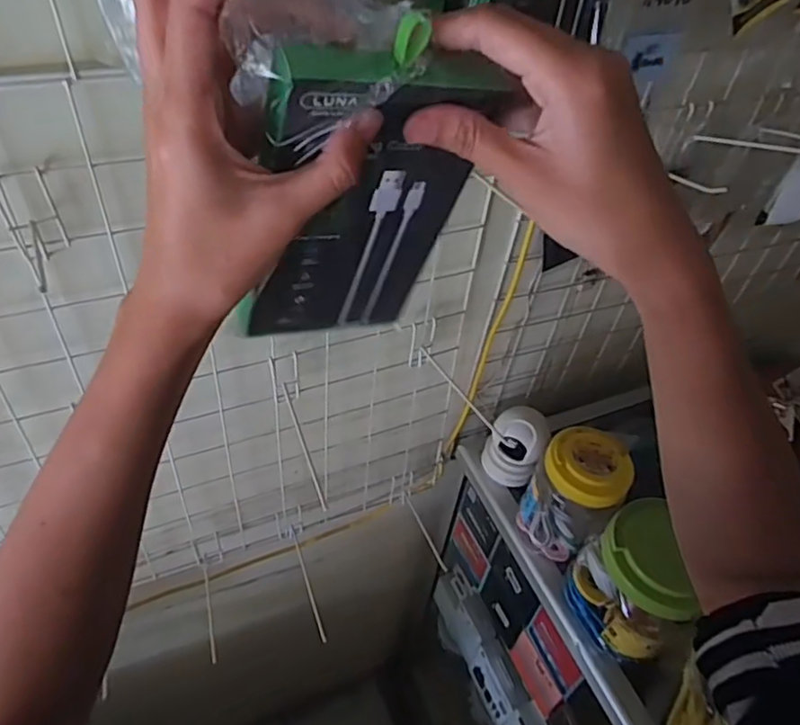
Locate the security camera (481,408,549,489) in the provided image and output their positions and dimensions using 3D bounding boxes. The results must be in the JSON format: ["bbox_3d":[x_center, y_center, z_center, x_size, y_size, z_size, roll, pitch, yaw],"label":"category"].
[{"bbox_3d":[0.151,0.111,0.830,0.072,0.097,0.062,19,48,12],"label":"security camera"}]

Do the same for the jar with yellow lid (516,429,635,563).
[{"bbox_3d":[0.203,0.160,0.752,0.088,0.156,0.080,3,47,-3],"label":"jar with yellow lid"}]

